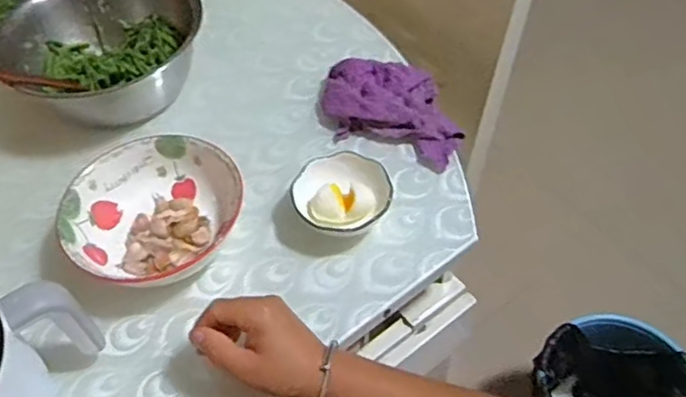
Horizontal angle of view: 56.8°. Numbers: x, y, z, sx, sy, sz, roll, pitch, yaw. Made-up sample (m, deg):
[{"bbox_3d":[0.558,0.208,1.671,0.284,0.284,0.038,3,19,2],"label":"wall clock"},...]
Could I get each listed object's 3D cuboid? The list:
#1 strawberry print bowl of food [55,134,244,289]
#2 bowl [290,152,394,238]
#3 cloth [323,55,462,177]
[{"bbox_3d":[-0.187,0.021,0.640,0.168,0.067,0.162,-1,51,1],"label":"strawberry print bowl of food"},{"bbox_3d":[-0.001,0.002,0.658,0.095,0.049,0.090,-1,51,1],"label":"bowl"},{"bbox_3d":[0.061,-0.115,0.753,0.182,0.042,0.137,21,55,18],"label":"cloth"}]

